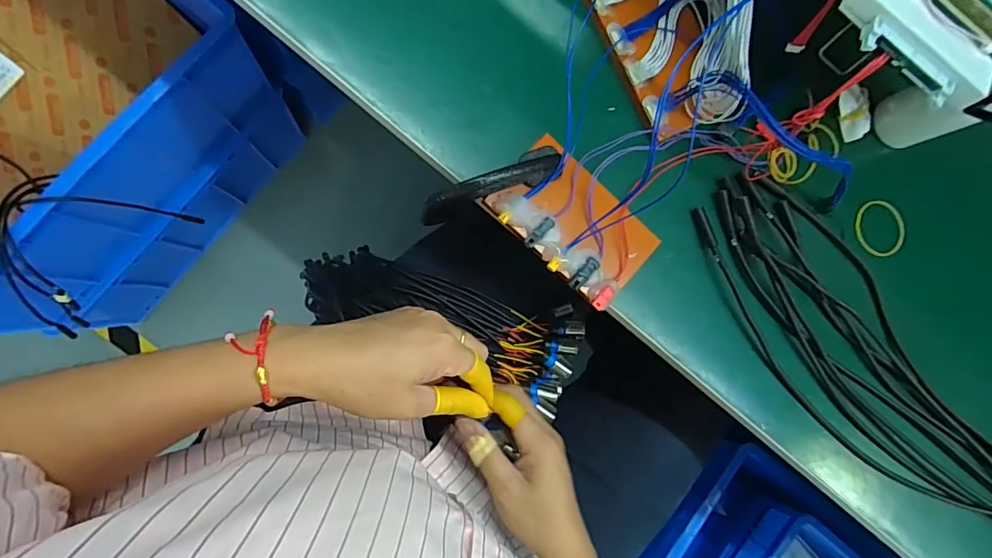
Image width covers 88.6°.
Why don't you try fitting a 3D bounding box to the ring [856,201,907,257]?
[{"bbox_3d":[0.317,-0.041,0.420,0.044,0.009,0.047,0,88,-4],"label":"ring"}]

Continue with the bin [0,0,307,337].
[{"bbox_3d":[-0.656,-0.231,0.776,0.420,0.423,0.506,39,82,-4],"label":"bin"}]

